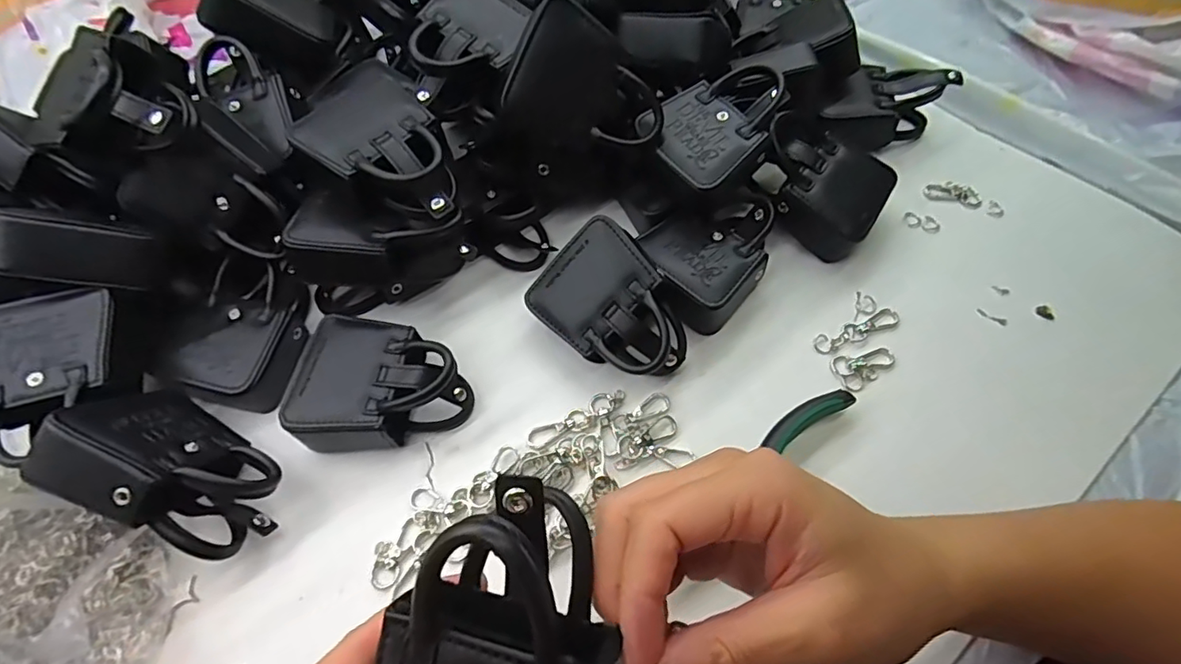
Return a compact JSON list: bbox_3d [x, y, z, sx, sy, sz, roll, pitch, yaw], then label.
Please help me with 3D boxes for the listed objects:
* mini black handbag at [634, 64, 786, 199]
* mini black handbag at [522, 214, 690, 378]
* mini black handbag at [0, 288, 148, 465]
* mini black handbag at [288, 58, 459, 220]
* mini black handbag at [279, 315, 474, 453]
[{"bbox_3d":[0.089,-0.134,0.380,0.100,0.045,0.077,-38,71,-7],"label":"mini black handbag"},{"bbox_3d":[0.016,-0.016,0.346,0.099,0.041,0.077,40,99,21],"label":"mini black handbag"},{"bbox_3d":[-0.292,0.024,0.309,0.084,0.042,0.087,-18,60,-8],"label":"mini black handbag"},{"bbox_3d":[-0.128,-0.112,0.337,0.075,0.032,0.114,-34,64,-17],"label":"mini black handbag"},{"bbox_3d":[-0.125,0.034,0.330,0.098,0.034,0.081,6,58,6],"label":"mini black handbag"}]

